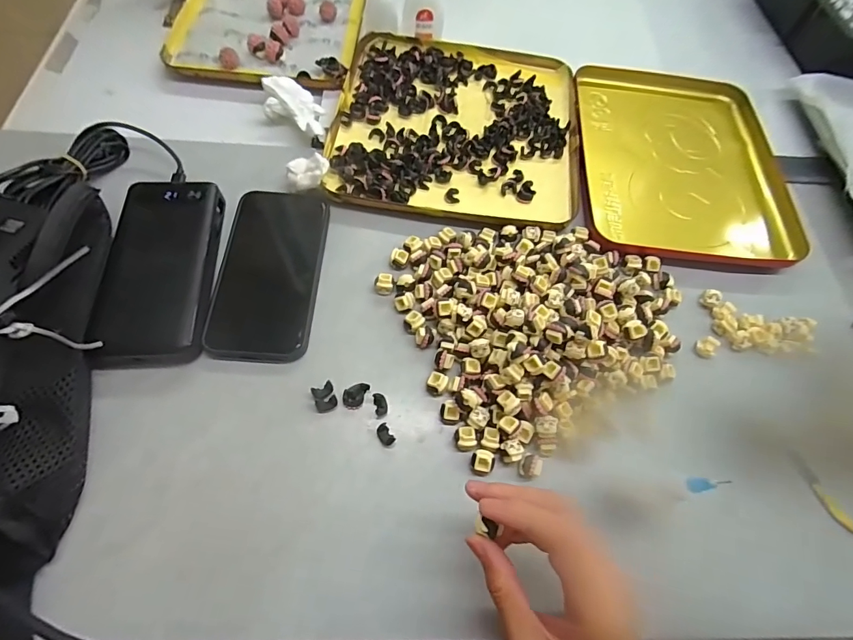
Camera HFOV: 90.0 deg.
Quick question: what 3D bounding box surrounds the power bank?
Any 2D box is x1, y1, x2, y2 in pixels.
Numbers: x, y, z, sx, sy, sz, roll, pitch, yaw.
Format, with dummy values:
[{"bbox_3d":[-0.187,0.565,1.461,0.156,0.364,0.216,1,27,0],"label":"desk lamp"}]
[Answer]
[{"bbox_3d":[-0.208,-0.040,0.343,0.074,0.033,0.159,-3,65,-5],"label":"power bank"}]

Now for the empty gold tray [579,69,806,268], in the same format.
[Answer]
[{"bbox_3d":[0.257,-0.169,0.448,0.201,0.029,0.265,6,64,-1],"label":"empty gold tray"}]

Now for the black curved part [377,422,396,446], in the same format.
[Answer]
[{"bbox_3d":[-0.030,0.083,0.307,0.009,0.004,0.016,-31,70,-16],"label":"black curved part"}]

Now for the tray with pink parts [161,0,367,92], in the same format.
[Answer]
[{"bbox_3d":[-0.175,-0.381,0.509,0.201,0.017,0.276,6,63,-1],"label":"tray with pink parts"}]

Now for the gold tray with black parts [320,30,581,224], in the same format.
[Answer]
[{"bbox_3d":[0.033,-0.202,0.440,0.238,0.018,0.241,7,64,0],"label":"gold tray with black parts"}]

